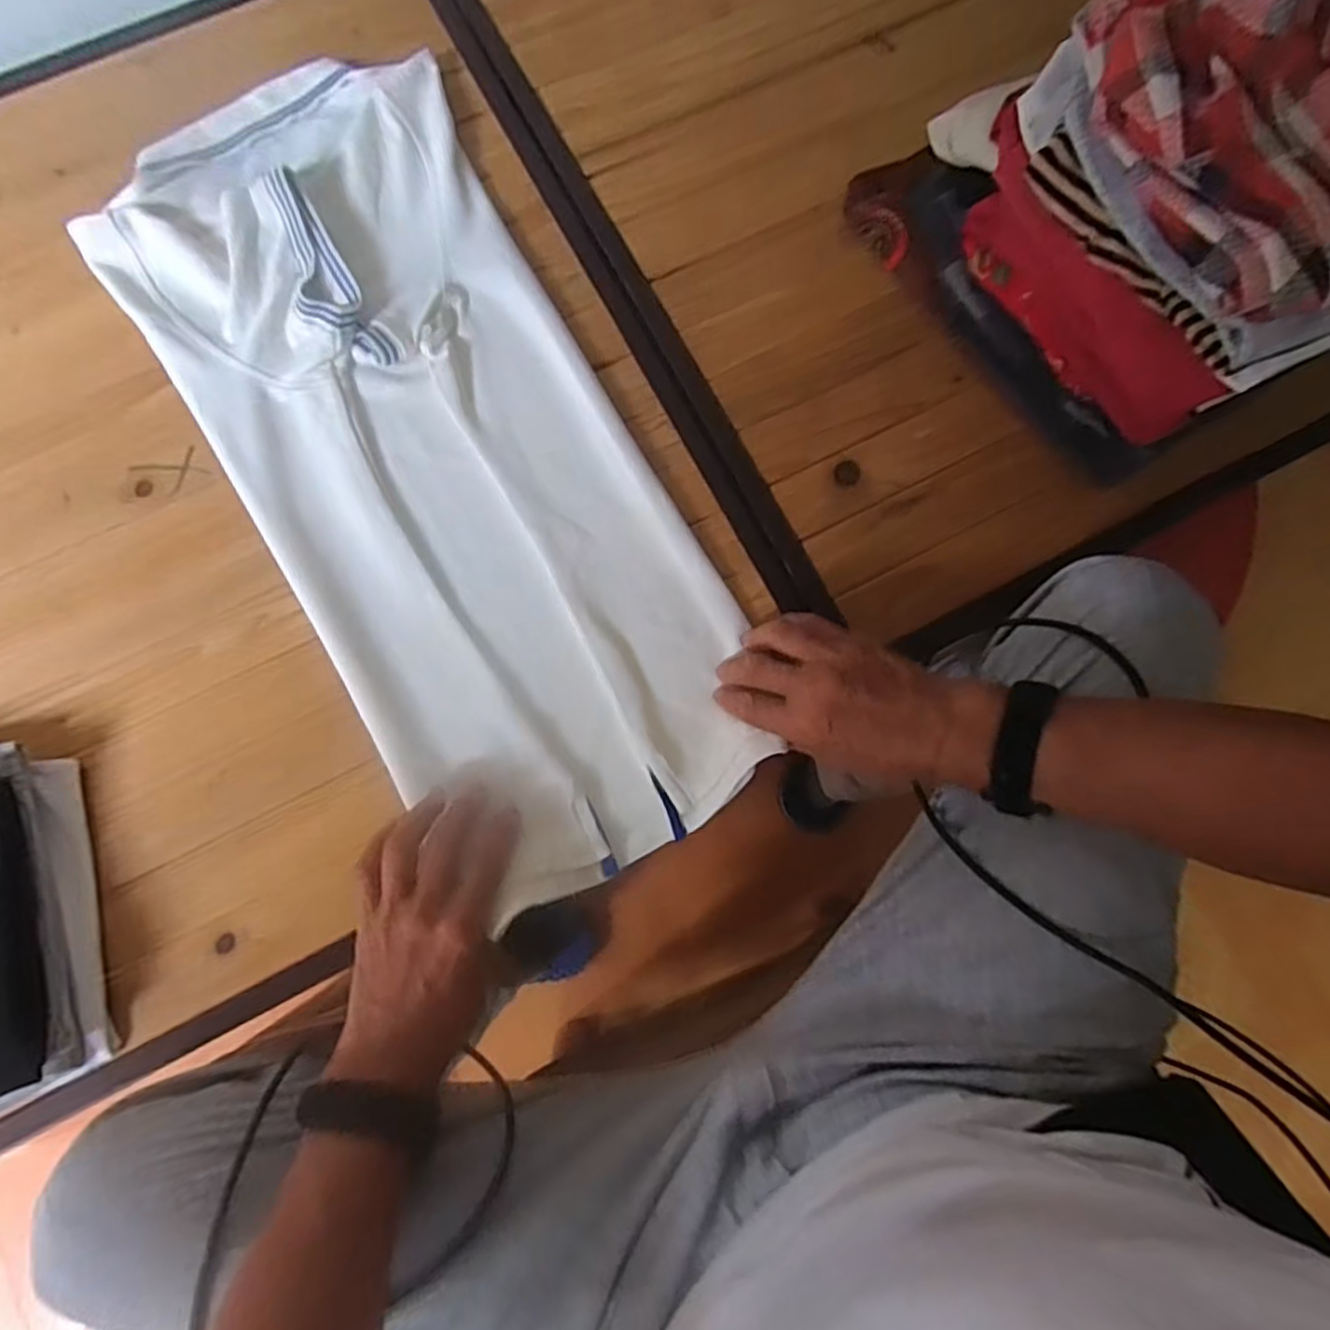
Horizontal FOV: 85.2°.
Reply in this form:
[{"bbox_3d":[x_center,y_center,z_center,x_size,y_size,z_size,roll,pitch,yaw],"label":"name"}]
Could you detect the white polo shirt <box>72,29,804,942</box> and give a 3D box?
[{"bbox_3d":[-0.176,-0.163,0.537,0.267,0.031,0.658,-31,81,-5],"label":"white polo shirt"}]

